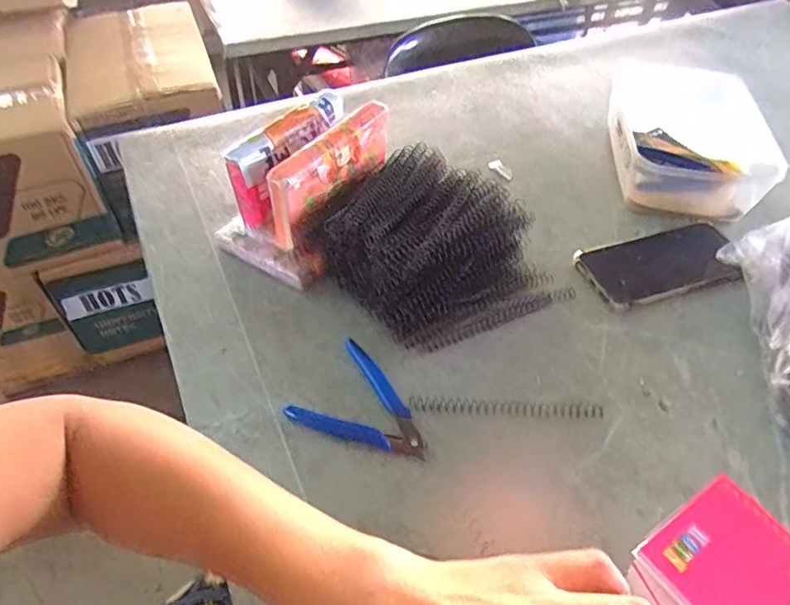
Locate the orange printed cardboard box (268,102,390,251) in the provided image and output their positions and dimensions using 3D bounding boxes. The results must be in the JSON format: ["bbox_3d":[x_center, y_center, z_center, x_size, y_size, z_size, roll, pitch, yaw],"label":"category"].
[{"bbox_3d":[-0.062,-0.130,0.560,0.027,0.075,0.156,27,54,21],"label":"orange printed cardboard box"}]

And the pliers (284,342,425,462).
[{"bbox_3d":[-0.019,0.086,0.463,0.108,0.012,0.087,25,53,20],"label":"pliers"}]

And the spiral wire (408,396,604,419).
[{"bbox_3d":[0.092,0.086,0.464,0.157,0.006,0.012,2,49,1],"label":"spiral wire"}]

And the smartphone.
[{"bbox_3d":[0.271,-0.040,0.574,0.162,0.011,0.077,-15,50,-14],"label":"smartphone"}]

